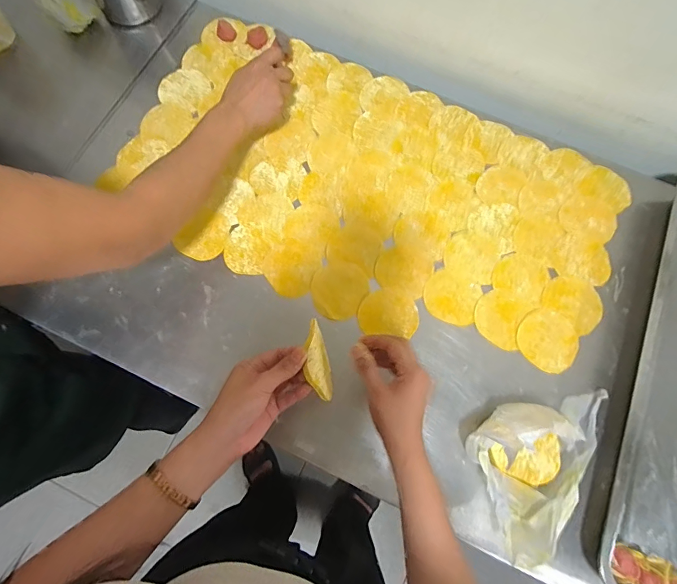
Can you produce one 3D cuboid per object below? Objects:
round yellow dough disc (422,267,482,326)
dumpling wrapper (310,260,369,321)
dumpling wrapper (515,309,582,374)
[{"bbox_3d":[0.162,0.007,0.595,0.077,0.004,0.072,0,73,-1],"label":"round yellow dough disc"},{"bbox_3d":[0.000,-0.004,0.594,0.076,0.004,0.086,28,74,7],"label":"dumpling wrapper"},{"bbox_3d":[0.292,0.066,0.578,0.080,0.004,0.082,32,76,10],"label":"dumpling wrapper"}]

